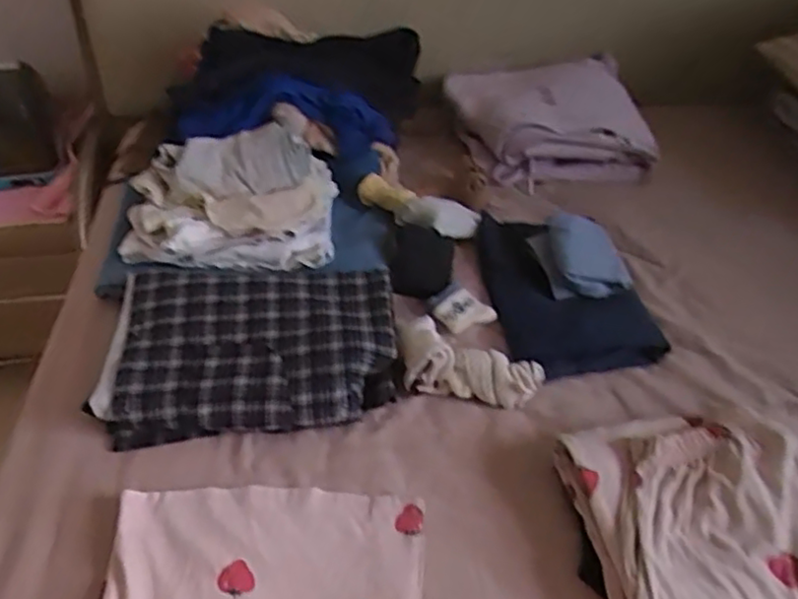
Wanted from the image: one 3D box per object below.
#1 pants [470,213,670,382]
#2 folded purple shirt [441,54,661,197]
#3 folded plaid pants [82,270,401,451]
[{"bbox_3d":[0.200,-0.012,0.859,0.185,0.038,0.273,-8,45,-11],"label":"pants"},{"bbox_3d":[0.249,-0.309,1.122,0.290,0.108,0.299,-9,45,-13],"label":"folded purple shirt"},{"bbox_3d":[-0.158,0.054,0.740,0.296,0.069,0.206,-2,44,-6],"label":"folded plaid pants"}]

